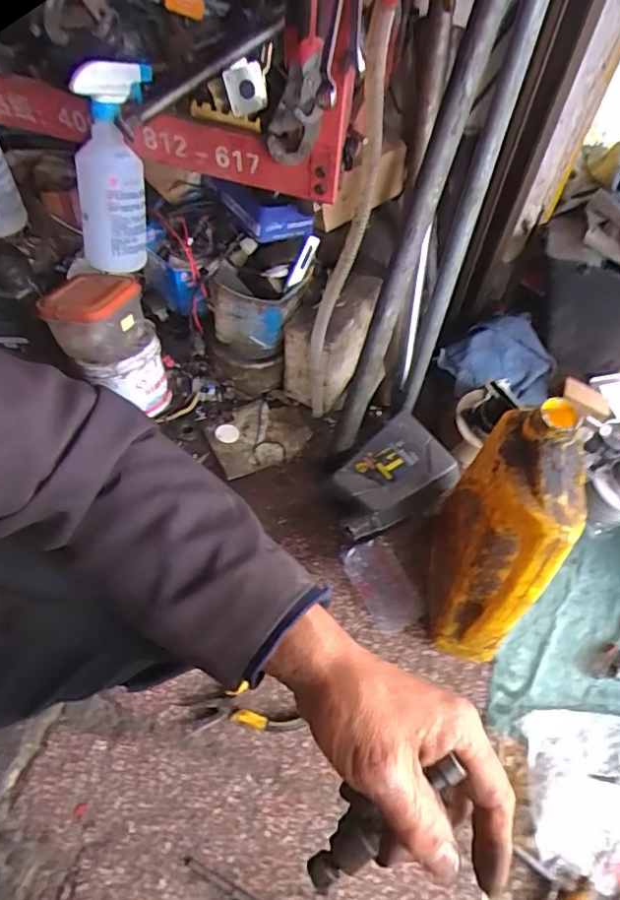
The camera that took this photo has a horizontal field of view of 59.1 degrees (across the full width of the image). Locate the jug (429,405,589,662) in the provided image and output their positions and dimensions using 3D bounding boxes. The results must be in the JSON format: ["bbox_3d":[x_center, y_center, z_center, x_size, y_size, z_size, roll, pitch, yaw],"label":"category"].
[{"bbox_3d":[0.218,0.109,0.648,0.094,0.302,0.209,17,58,8],"label":"jug"}]

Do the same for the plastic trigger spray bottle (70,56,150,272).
[{"bbox_3d":[-0.226,-0.313,0.618,0.071,0.217,0.057,11,28,3],"label":"plastic trigger spray bottle"}]

